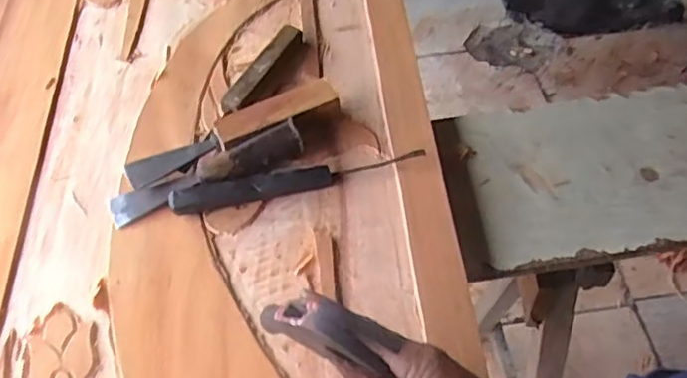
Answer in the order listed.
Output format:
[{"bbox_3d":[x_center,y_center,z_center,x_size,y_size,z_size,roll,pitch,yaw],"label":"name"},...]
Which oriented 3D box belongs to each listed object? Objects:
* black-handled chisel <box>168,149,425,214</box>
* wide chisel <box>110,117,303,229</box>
[{"bbox_3d":[-0.044,-0.014,0.609,0.244,0.027,0.026,-14,56,-9],"label":"black-handled chisel"},{"bbox_3d":[-0.132,-0.017,0.605,0.191,0.038,0.046,-18,57,-11],"label":"wide chisel"}]

